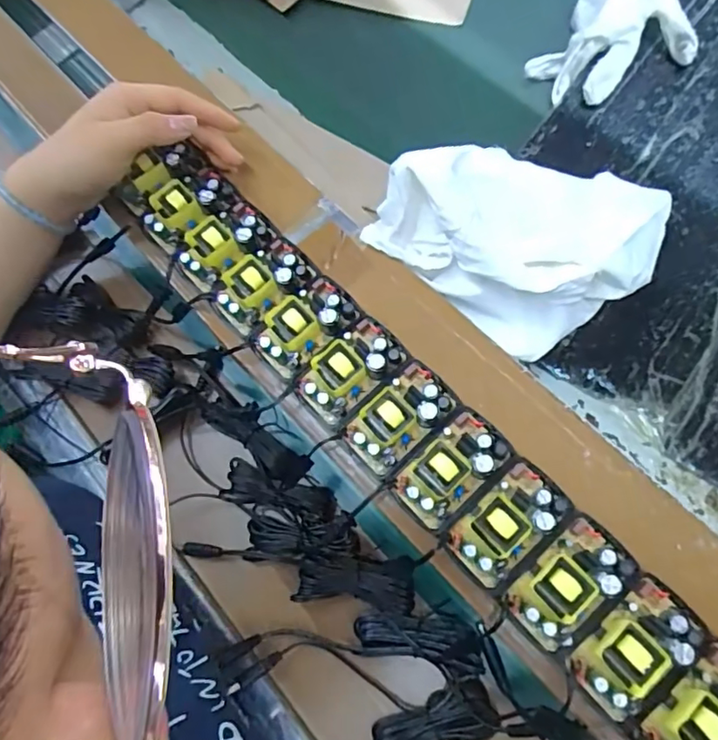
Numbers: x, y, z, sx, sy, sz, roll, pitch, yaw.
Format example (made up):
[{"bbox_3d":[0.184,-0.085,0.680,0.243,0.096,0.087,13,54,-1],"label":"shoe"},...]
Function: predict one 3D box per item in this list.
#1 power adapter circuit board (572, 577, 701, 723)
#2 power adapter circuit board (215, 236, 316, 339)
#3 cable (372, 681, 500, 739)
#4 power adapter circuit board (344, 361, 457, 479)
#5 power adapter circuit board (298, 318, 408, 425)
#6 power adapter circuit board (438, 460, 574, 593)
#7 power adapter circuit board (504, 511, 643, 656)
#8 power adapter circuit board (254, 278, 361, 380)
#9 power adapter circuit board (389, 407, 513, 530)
[{"bbox_3d":[0.139,0.140,0.284,0.062,0.022,0.032,-43,77,-11],"label":"power adapter circuit board"},{"bbox_3d":[-0.062,-0.057,0.372,0.061,0.024,0.045,-37,76,-10],"label":"power adapter circuit board"},{"bbox_3d":[0.042,0.209,0.327,0.075,0.019,0.031,-26,75,-7],"label":"cable"},{"bbox_3d":[0.024,0.027,0.334,0.065,0.017,0.038,-42,77,-11],"label":"power adapter circuit board"},{"bbox_3d":[-0.006,-0.001,0.348,0.063,0.021,0.038,-41,77,-11],"label":"power adapter circuit board"},{"bbox_3d":[0.081,0.083,0.309,0.068,0.019,0.040,-41,77,-11],"label":"power adapter circuit board"},{"bbox_3d":[0.112,0.112,0.296,0.067,0.020,0.040,-41,77,-11],"label":"power adapter circuit board"},{"bbox_3d":[-0.034,-0.029,0.360,0.060,0.026,0.039,-40,77,-11],"label":"power adapter circuit board"},{"bbox_3d":[0.054,0.054,0.321,0.066,0.019,0.038,-42,77,-11],"label":"power adapter circuit board"}]

